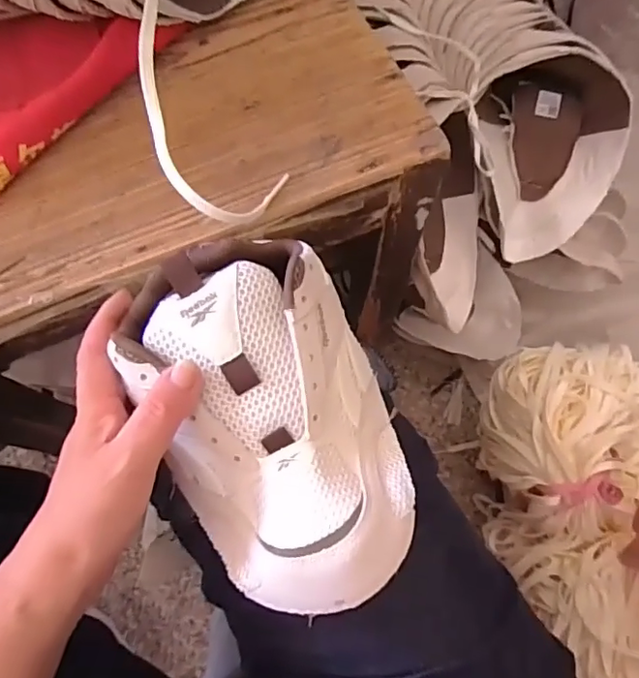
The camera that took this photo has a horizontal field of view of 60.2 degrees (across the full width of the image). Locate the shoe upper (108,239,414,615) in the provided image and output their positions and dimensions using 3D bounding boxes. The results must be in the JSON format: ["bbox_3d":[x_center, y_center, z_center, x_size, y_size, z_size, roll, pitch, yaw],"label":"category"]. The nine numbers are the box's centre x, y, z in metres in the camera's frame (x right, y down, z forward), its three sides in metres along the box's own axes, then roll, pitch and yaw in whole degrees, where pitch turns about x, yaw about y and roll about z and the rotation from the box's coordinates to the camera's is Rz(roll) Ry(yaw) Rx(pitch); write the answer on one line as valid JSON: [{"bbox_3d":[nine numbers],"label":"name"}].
[{"bbox_3d":[-0.027,0.044,0.314,0.131,0.060,0.202,-20,75,-6],"label":"shoe upper"}]

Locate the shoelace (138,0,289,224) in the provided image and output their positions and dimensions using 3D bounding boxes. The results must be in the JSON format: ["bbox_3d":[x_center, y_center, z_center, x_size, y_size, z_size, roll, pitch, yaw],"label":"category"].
[{"bbox_3d":[-0.076,-0.152,0.335,0.068,0.029,0.167,-20,93,-6],"label":"shoelace"}]

